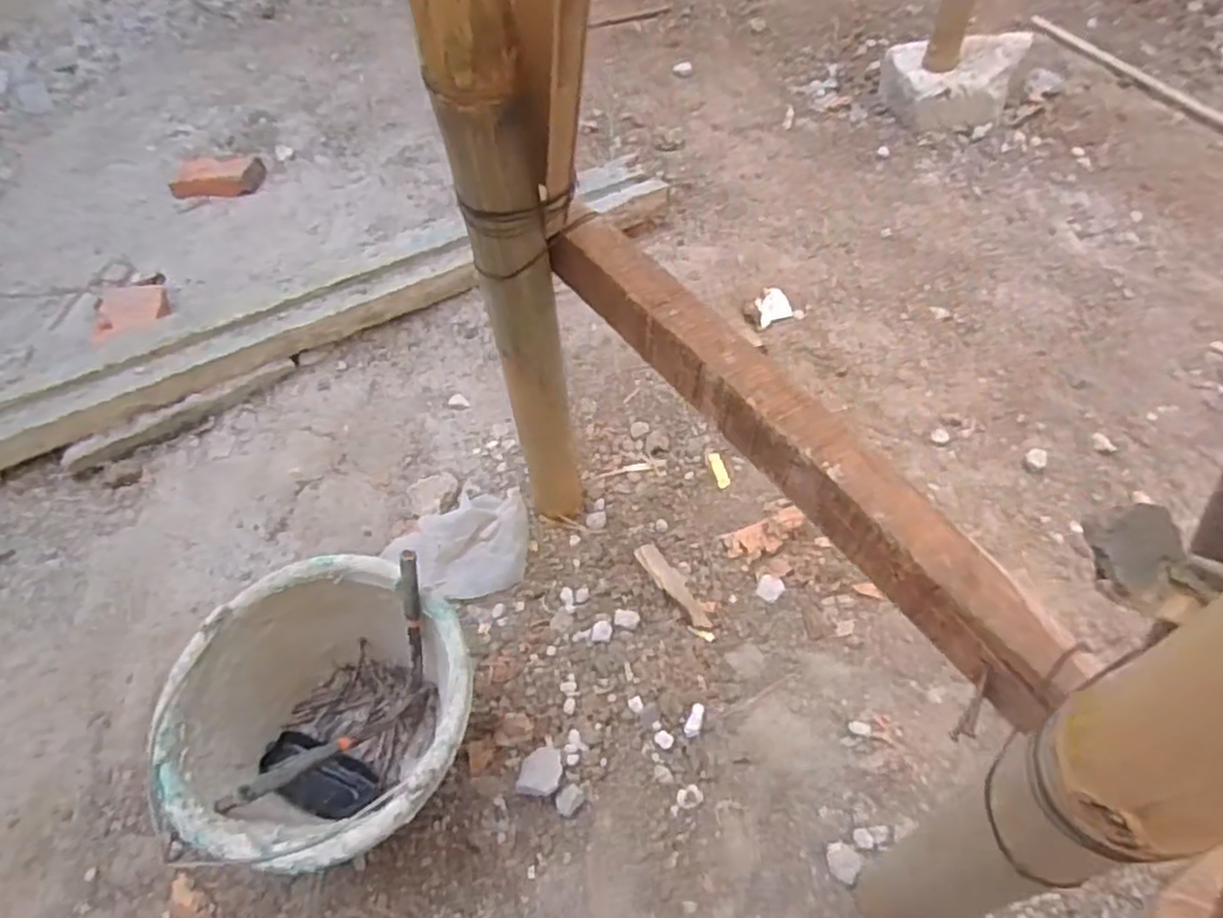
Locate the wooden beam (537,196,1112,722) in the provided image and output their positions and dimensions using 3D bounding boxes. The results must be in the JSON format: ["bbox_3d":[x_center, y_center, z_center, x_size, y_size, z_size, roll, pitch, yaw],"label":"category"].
[{"bbox_3d":[0.097,-0.025,0.472,0.043,0.055,0.430,-29,59,-20],"label":"wooden beam"}]

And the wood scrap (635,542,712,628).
[{"bbox_3d":[0.071,0.144,0.869,0.031,0.014,0.123,-30,57,-19],"label":"wood scrap"}]

